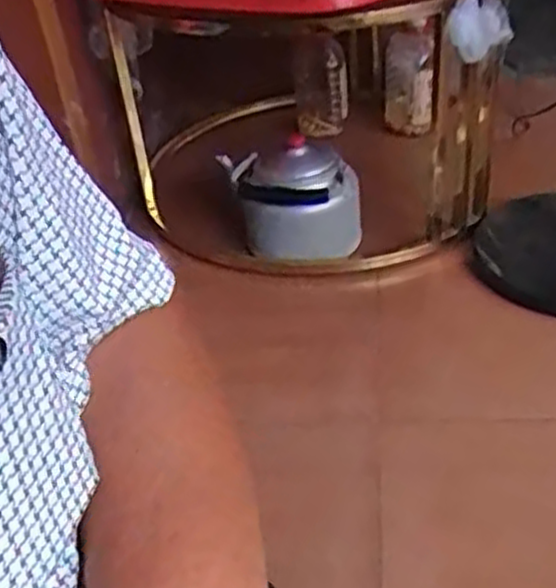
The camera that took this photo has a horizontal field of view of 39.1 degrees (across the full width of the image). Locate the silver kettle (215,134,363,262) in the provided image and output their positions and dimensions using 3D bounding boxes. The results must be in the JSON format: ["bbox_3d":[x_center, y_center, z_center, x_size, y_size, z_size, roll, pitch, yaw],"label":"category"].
[{"bbox_3d":[0.028,-0.161,1.405,0.228,0.210,0.172,-7,36,-1],"label":"silver kettle"}]

